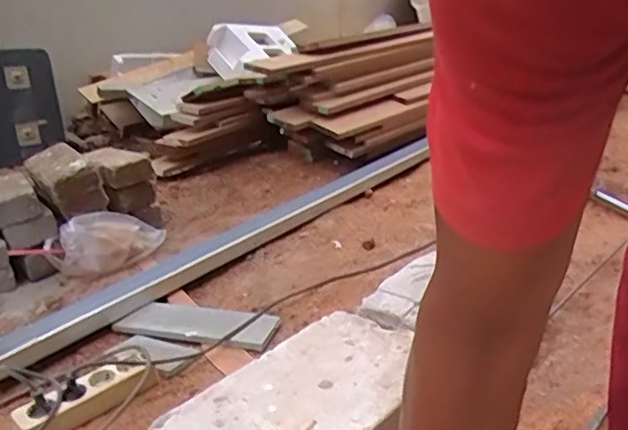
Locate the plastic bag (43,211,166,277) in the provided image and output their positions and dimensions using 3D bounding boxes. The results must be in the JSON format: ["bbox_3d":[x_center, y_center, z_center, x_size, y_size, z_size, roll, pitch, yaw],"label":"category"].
[{"bbox_3d":[-0.436,0.040,1.289,0.249,0.109,0.100,-20,32,-38],"label":"plastic bag"}]

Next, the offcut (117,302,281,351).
[{"bbox_3d":[-0.208,0.192,1.079,0.281,0.015,0.106,4,26,14],"label":"offcut"}]

